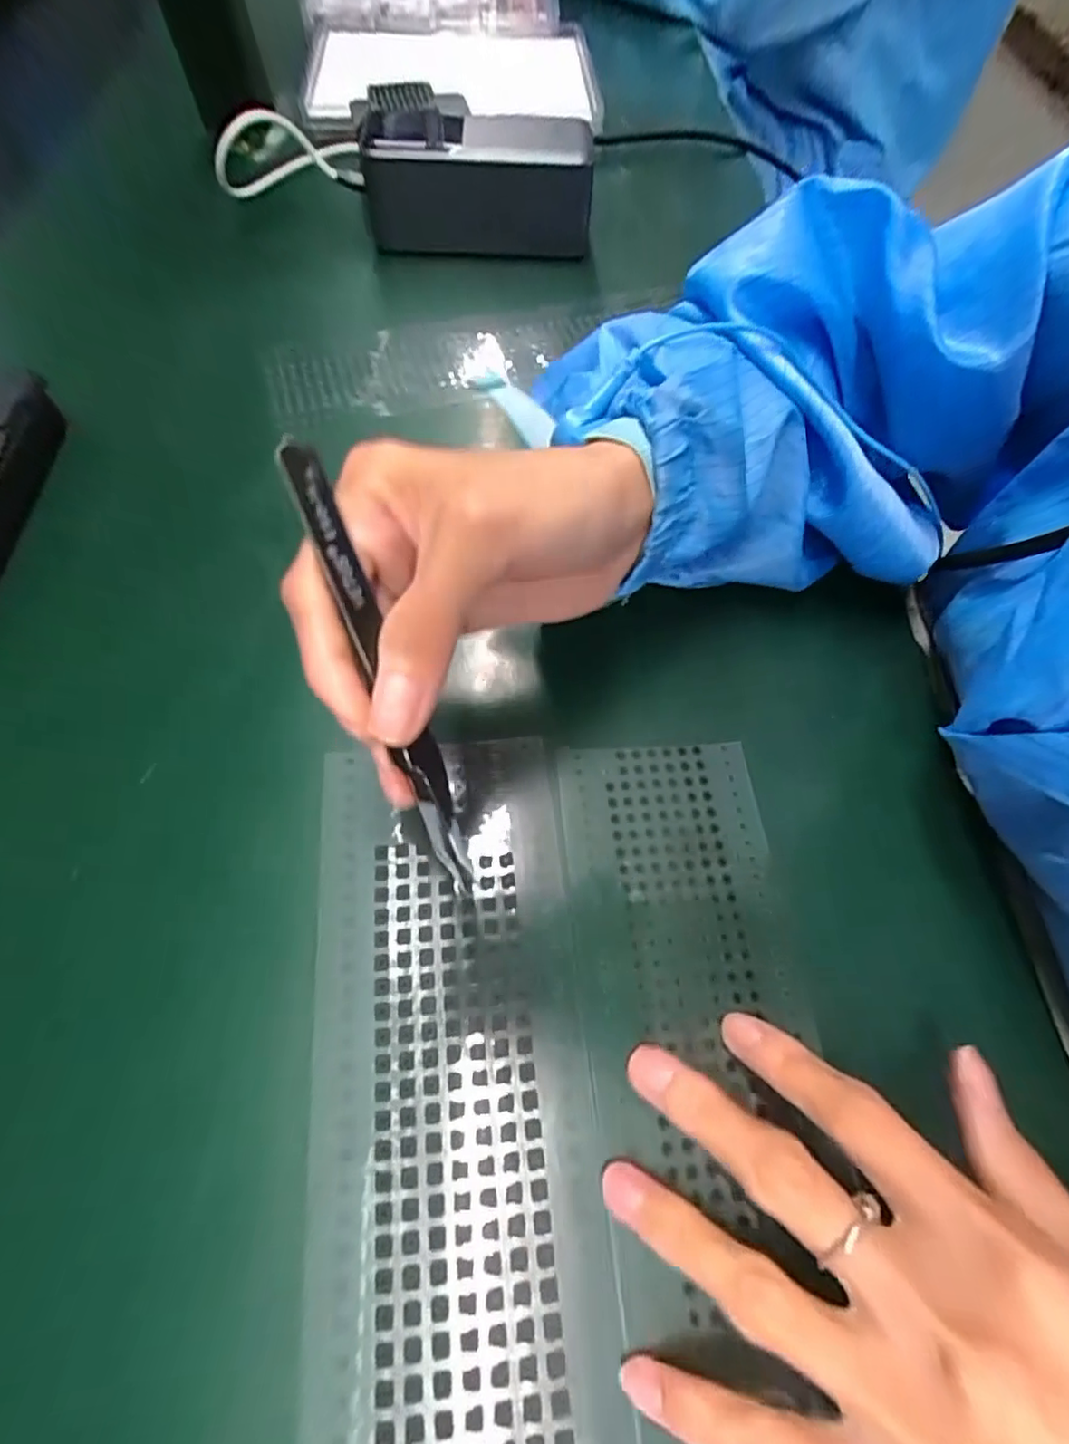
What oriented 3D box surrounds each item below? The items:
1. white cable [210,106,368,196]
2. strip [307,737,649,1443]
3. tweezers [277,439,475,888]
[{"bbox_3d":[-0.142,-0.328,0.339,0.082,0.043,0.042,-16,63,-9],"label":"white cable"},{"bbox_3d":[-0.016,0.163,0.144,0.081,0.010,0.342,-5,62,-3],"label":"strip"},{"bbox_3d":[-0.037,-0.013,0.146,0.010,0.009,0.114,-23,97,-12],"label":"tweezers"}]

